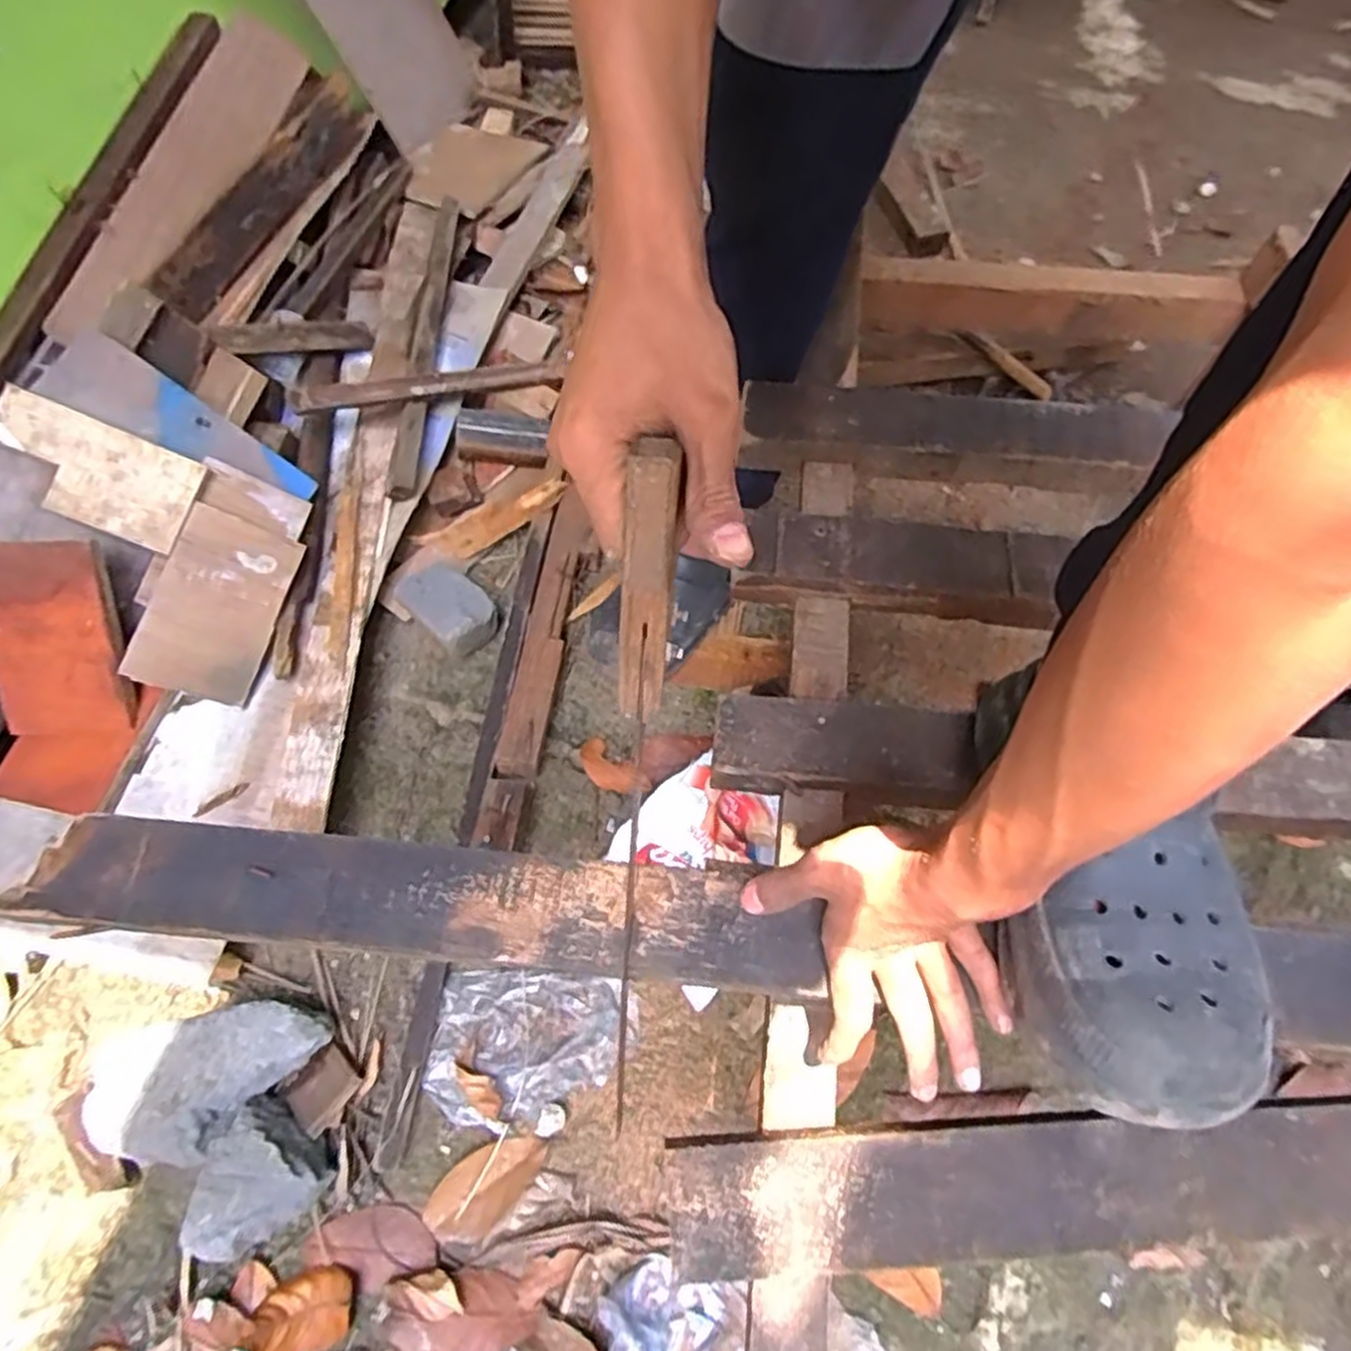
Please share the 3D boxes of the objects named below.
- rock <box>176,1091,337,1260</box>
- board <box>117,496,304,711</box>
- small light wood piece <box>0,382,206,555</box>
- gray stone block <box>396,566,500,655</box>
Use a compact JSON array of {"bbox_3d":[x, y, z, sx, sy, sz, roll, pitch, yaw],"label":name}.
[{"bbox_3d":[-0.347,0.411,0.649,0.101,0.065,0.099,-33,67,-18],"label":"rock"},{"bbox_3d":[-0.465,-0.072,0.795,0.109,0.011,0.184,22,73,-28],"label":"board"},{"bbox_3d":[-0.564,-0.196,0.757,0.166,0.010,0.101,21,76,-27],"label":"small light wood piece"},{"bbox_3d":[-0.256,-0.074,0.895,0.126,0.067,0.076,33,74,24],"label":"gray stone block"}]

